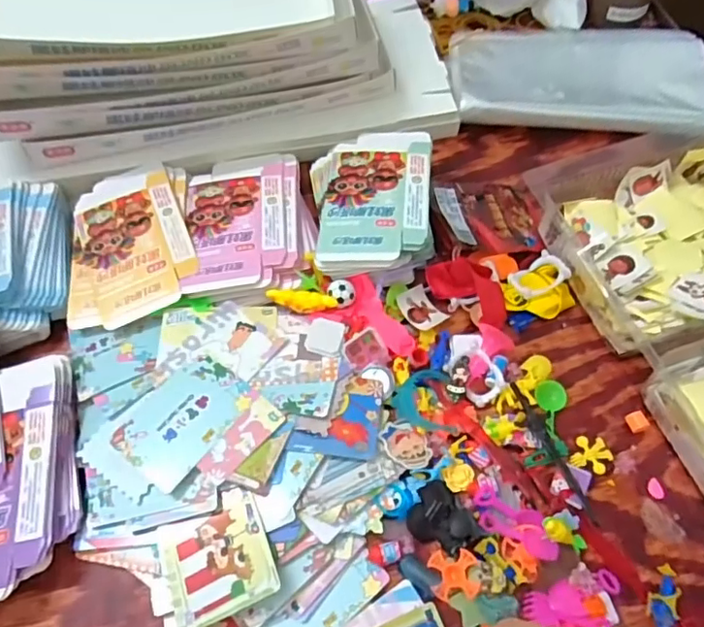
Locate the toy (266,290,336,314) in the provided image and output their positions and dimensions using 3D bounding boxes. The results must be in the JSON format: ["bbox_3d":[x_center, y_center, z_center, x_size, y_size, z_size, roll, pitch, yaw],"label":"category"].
[{"bbox_3d":[-0.039,-0.009,0.434,0.052,0.014,0.016,12,61,10],"label":"toy"}]

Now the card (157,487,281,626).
[{"bbox_3d":[-0.081,0.147,0.340,0.063,0.005,0.067,-23,52,-8],"label":"card"}]

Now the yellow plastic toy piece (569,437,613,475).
[{"bbox_3d":[0.163,0.095,0.381,0.024,0.004,0.025,-1,60,2],"label":"yellow plastic toy piece"}]

